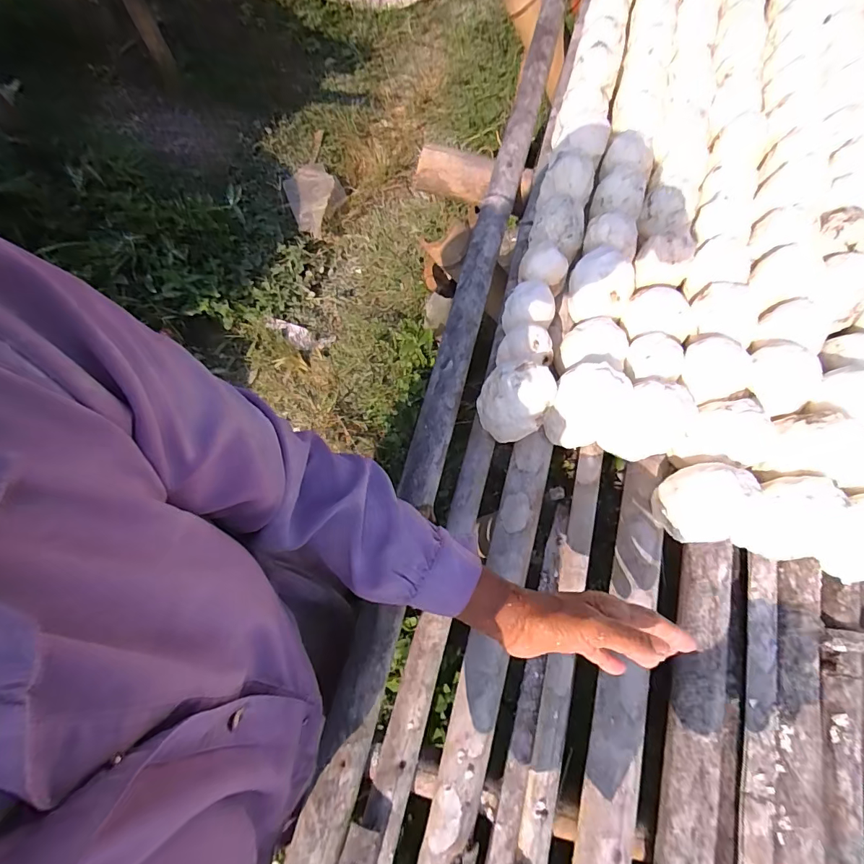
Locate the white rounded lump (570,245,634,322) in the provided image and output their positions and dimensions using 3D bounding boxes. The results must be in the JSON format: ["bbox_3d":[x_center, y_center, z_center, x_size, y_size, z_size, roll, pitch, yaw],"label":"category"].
[{"bbox_3d":[0.222,-0.190,0.586,0.076,0.058,0.076,0,71,1],"label":"white rounded lump"}]

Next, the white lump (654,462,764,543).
[{"bbox_3d":[0.302,0.081,0.498,0.082,0.099,0.079,0,71,1],"label":"white lump"}]

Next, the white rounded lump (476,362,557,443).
[{"bbox_3d":[0.098,-0.035,0.534,0.083,0.085,0.076,0,71,1],"label":"white rounded lump"}]

